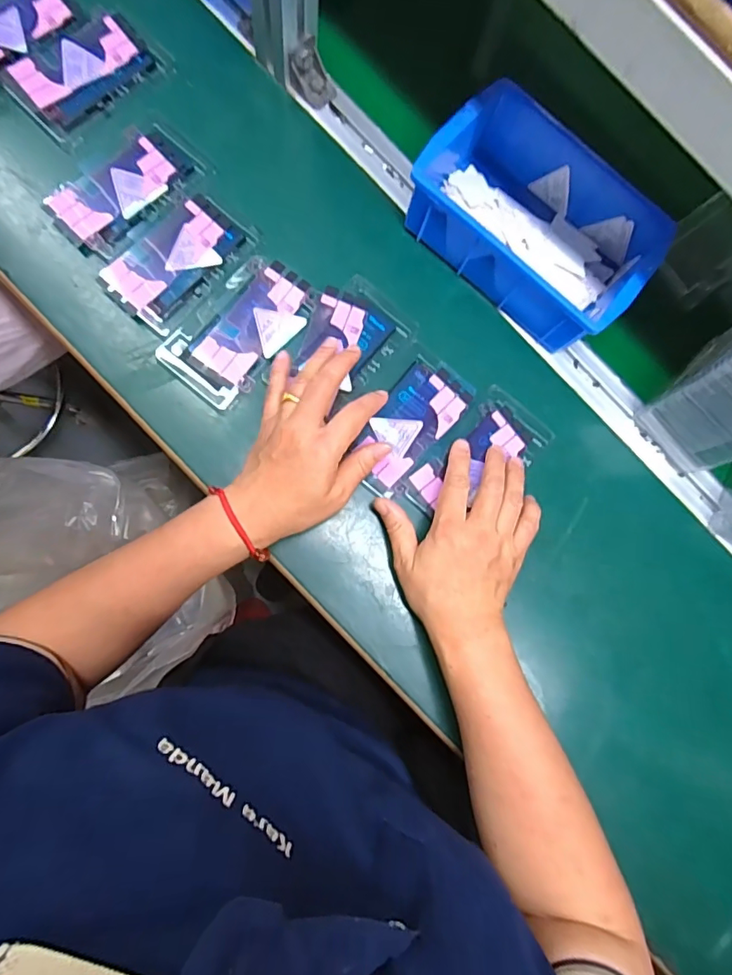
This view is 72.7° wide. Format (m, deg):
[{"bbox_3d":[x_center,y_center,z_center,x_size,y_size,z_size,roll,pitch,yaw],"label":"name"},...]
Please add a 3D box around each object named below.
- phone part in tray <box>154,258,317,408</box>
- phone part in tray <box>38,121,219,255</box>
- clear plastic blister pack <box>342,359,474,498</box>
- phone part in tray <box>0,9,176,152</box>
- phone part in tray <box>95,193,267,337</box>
[{"bbox_3d":[-0.104,-0.132,0.414,0.073,0.004,0.128,39,83,-2],"label":"phone part in tray"},{"bbox_3d":[-0.201,-0.252,0.419,0.127,0.009,0.072,-45,91,-7],"label":"phone part in tray"},{"bbox_3d":[0.038,-0.053,0.421,0.059,0.008,0.121,37,83,-2],"label":"clear plastic blister pack"},{"bbox_3d":[-0.236,-0.353,0.422,0.076,0.010,0.123,43,83,-2],"label":"phone part in tray"},{"bbox_3d":[-0.154,-0.191,0.418,0.071,0.013,0.121,42,83,-2],"label":"phone part in tray"}]

